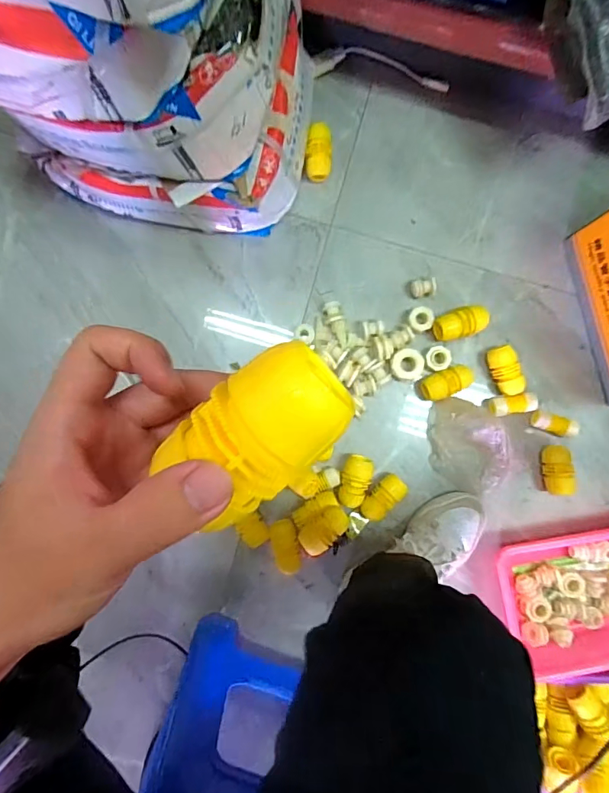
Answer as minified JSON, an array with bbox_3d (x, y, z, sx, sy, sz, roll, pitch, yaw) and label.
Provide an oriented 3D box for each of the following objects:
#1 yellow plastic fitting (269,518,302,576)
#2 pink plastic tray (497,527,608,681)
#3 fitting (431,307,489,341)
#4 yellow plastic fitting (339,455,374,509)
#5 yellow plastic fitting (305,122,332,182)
[{"bbox_3d":[-0.030,0.249,0.708,0.041,0.030,0.096,-13,88,0],"label":"yellow plastic fitting"},{"bbox_3d":[0.453,0.328,0.691,0.281,0.069,0.218,-9,88,0],"label":"pink plastic tray"},{"bbox_3d":[0.255,-0.119,0.705,0.089,0.043,0.051,-16,88,0],"label":"fitting"},{"bbox_3d":[0.084,0.140,0.713,0.052,0.037,0.085,6,88,1],"label":"yellow plastic fitting"},{"bbox_3d":[0.025,-0.402,0.709,0.043,0.042,0.086,5,91,0],"label":"yellow plastic fitting"}]

